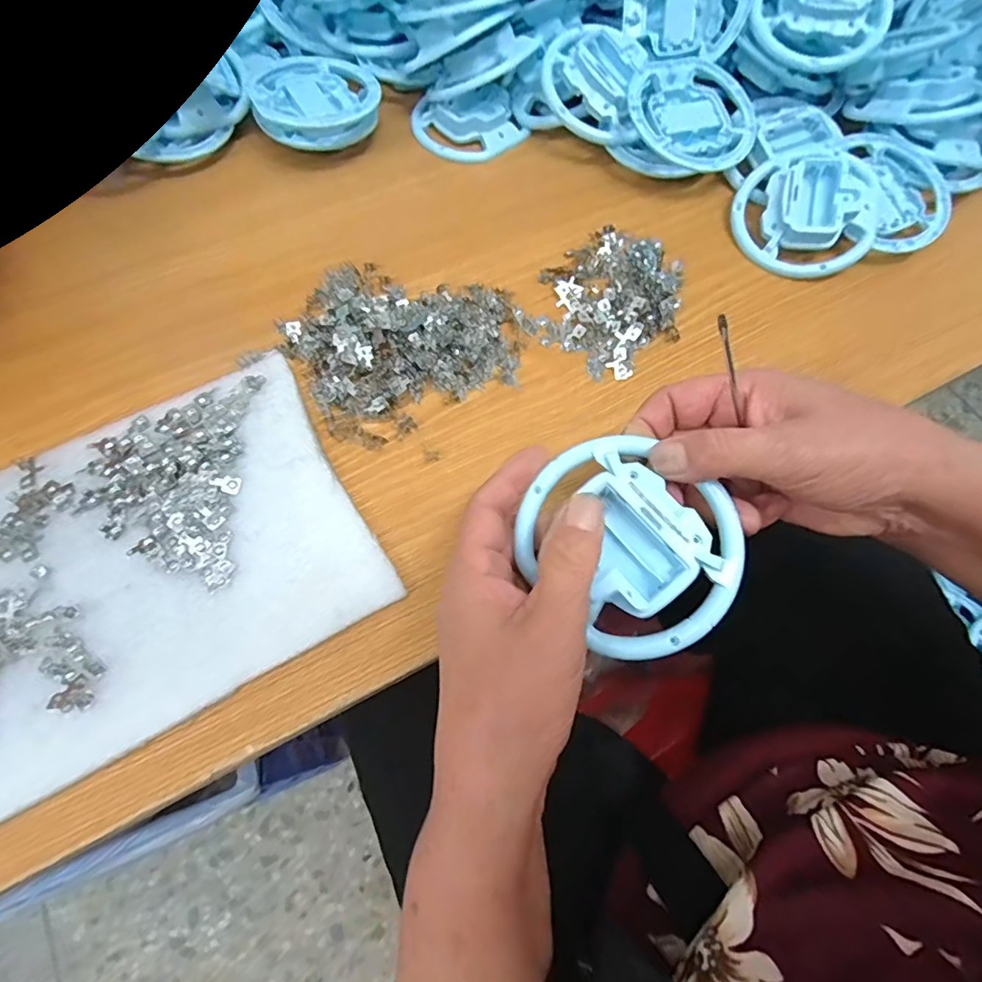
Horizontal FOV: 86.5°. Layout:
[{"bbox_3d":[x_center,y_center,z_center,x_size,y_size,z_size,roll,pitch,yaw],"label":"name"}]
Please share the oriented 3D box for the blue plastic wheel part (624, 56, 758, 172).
[{"bbox_3d":[0.158,-0.295,0.406,0.100,0.022,0.097,0,67,-1],"label":"blue plastic wheel part"}]

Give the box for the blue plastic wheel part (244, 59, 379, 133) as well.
[{"bbox_3d":[-0.138,-0.318,0.418,0.094,0.023,0.093,-4,69,-3],"label":"blue plastic wheel part"}]

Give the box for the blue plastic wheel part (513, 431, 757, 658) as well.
[{"bbox_3d":[0.067,0.021,0.244,0.089,0.030,0.102,-38,75,-15],"label":"blue plastic wheel part"}]

